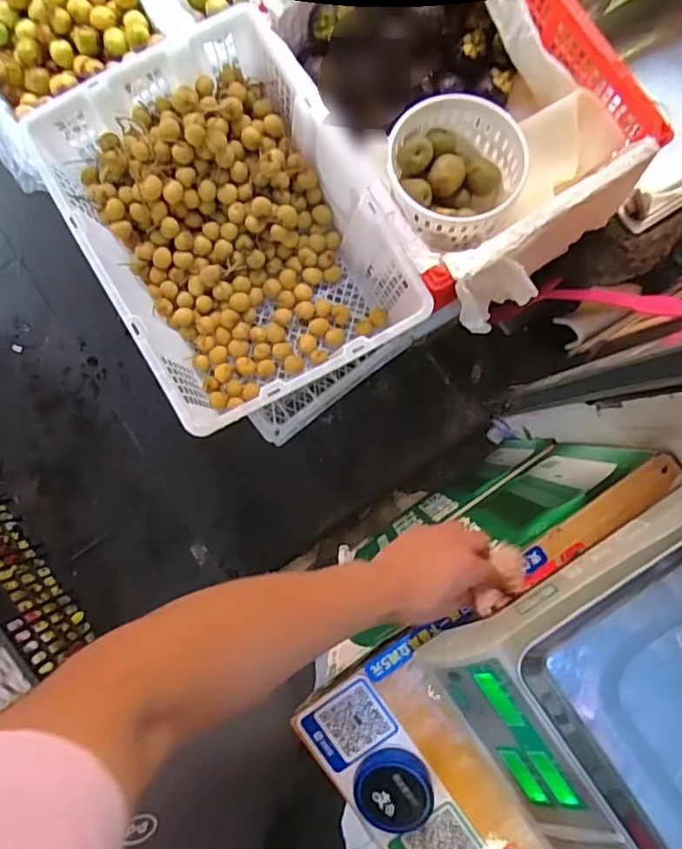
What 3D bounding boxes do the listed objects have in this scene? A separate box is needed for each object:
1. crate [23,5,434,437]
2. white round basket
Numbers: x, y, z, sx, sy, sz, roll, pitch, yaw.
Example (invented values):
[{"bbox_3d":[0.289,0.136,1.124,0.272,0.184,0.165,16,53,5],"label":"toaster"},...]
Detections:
[{"bbox_3d":[-0.149,-0.271,0.799,0.345,0.173,0.486,-29,88,1],"label":"crate"},{"bbox_3d":[0.145,-0.338,0.758,0.177,0.072,0.187,37,90,2],"label":"white round basket"}]

